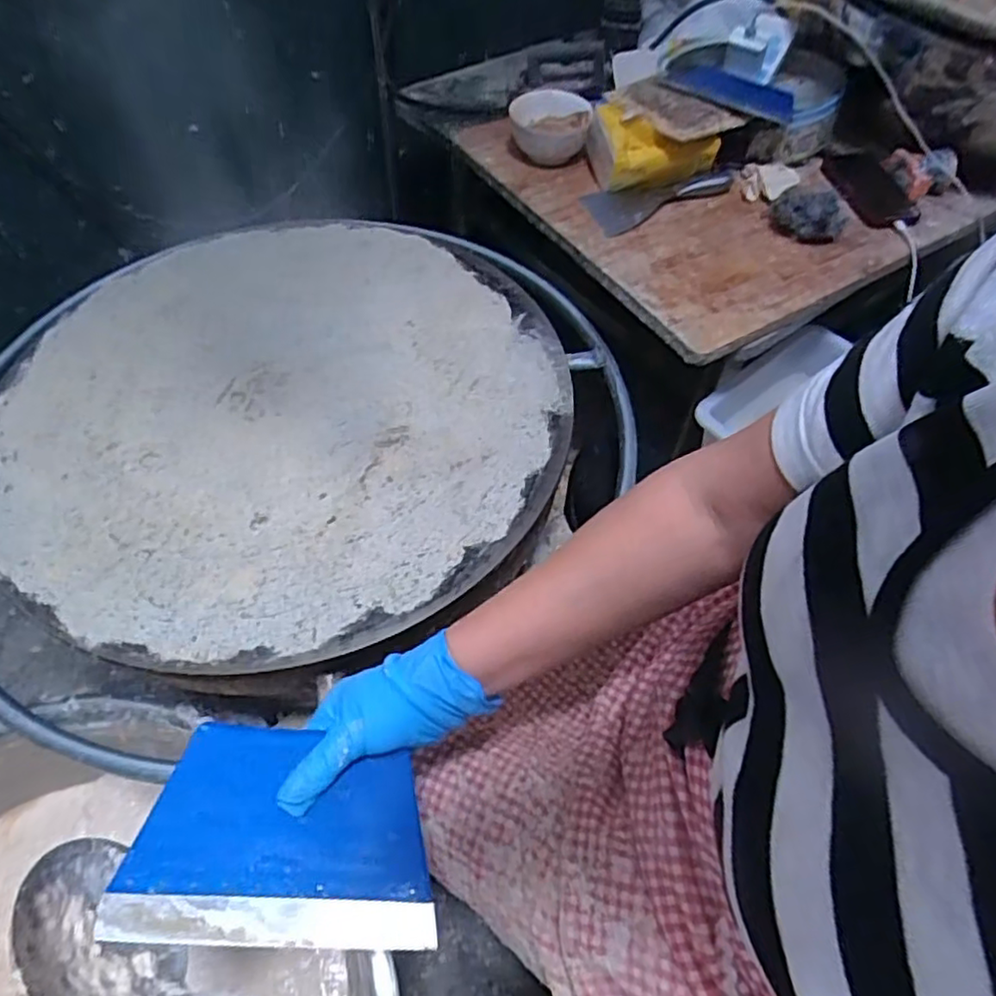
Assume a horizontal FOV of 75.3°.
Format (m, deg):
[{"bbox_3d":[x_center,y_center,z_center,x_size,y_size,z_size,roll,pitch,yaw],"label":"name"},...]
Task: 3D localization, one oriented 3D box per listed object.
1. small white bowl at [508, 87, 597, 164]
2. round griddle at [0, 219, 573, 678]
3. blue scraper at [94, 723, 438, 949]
[{"bbox_3d":[0.074,-0.536,0.926,0.108,0.055,0.104,1,56,-1],"label":"small white bowl"},{"bbox_3d":[-0.213,-0.110,0.663,0.538,0.026,0.576,1,56,-1],"label":"round griddle"},{"bbox_3d":[-0.133,0.207,0.405,0.183,0.011,0.119,2,56,-1],"label":"blue scraper"}]

